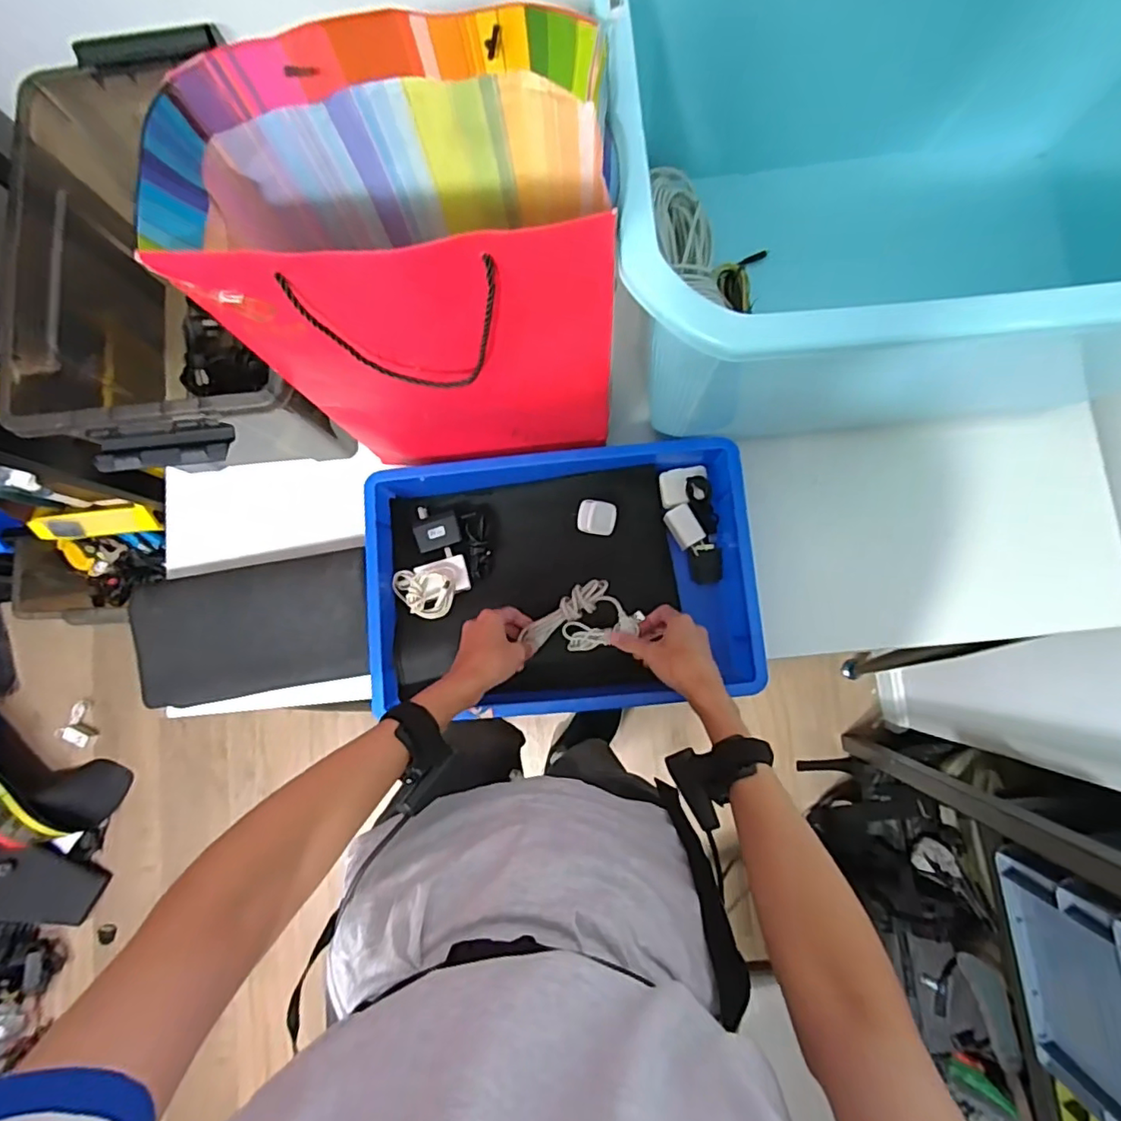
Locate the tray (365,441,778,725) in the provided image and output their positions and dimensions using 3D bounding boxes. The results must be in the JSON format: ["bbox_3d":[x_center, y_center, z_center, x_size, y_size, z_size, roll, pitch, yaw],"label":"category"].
[{"bbox_3d":[-0.001,0.023,0.690,0.434,0.087,0.304,-6,83,3],"label":"tray"}]

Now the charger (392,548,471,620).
[{"bbox_3d":[-0.151,0.030,0.687,0.085,0.031,0.067,-30,82,-1],"label":"charger"}]

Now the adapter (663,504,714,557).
[{"bbox_3d":[0.152,-0.034,0.690,0.035,0.024,0.063,-35,82,-1],"label":"adapter"}]

